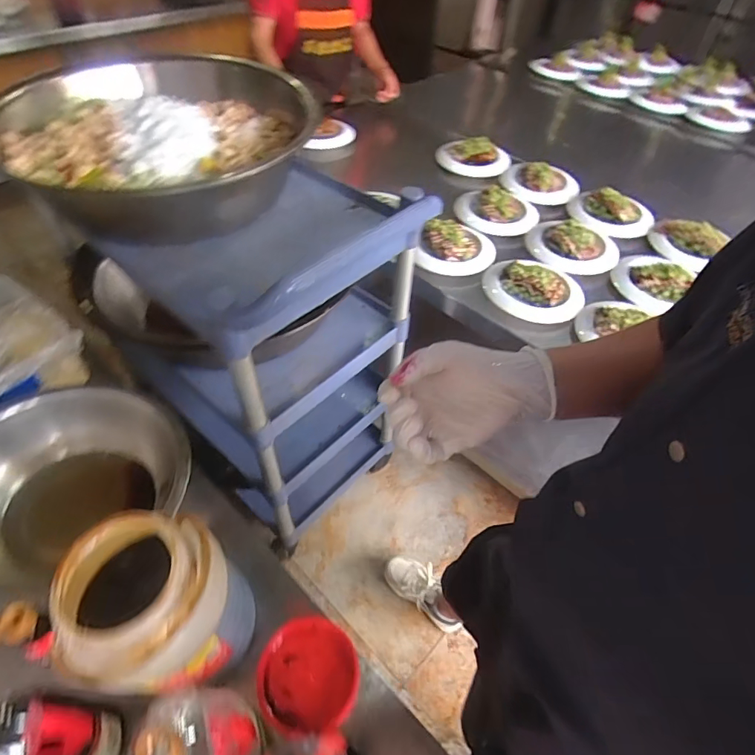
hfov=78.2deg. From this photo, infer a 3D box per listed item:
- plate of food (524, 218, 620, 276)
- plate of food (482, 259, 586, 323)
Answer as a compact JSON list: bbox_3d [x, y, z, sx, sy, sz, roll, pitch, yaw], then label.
[{"bbox_3d":[0.546,-0.371,1.299,0.243,0.093,0.230,13,50,10],"label":"plate of food"},{"bbox_3d":[0.396,-0.230,1.167,0.243,0.075,0.238,5,49,4],"label":"plate of food"}]

